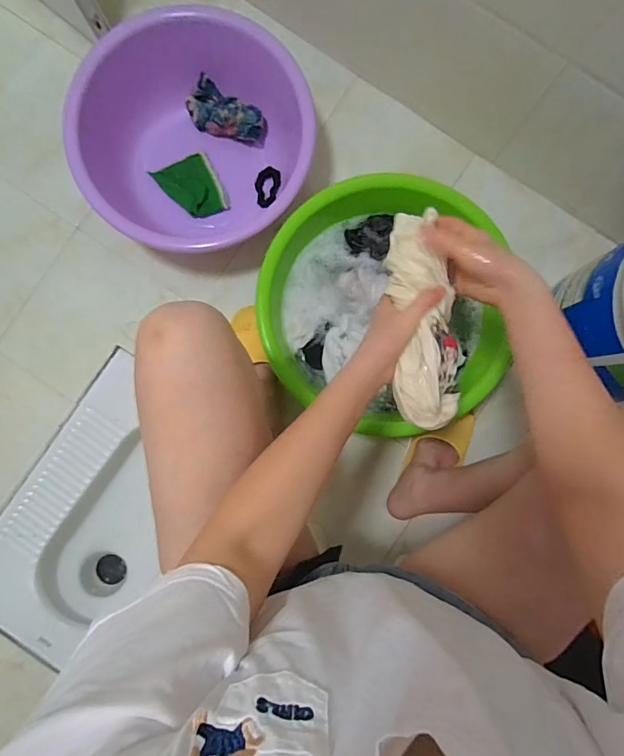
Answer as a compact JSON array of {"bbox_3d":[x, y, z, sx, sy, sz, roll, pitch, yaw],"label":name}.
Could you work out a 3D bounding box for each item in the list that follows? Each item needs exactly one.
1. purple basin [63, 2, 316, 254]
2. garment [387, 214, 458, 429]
[{"bbox_3d":[-0.212,-0.433,0.835,0.416,0.174,0.392,-1,86,-2],"label":"purple basin"},{"bbox_3d":[0.126,-0.070,0.502,0.071,0.052,0.247,-2,81,-2],"label":"garment"}]

